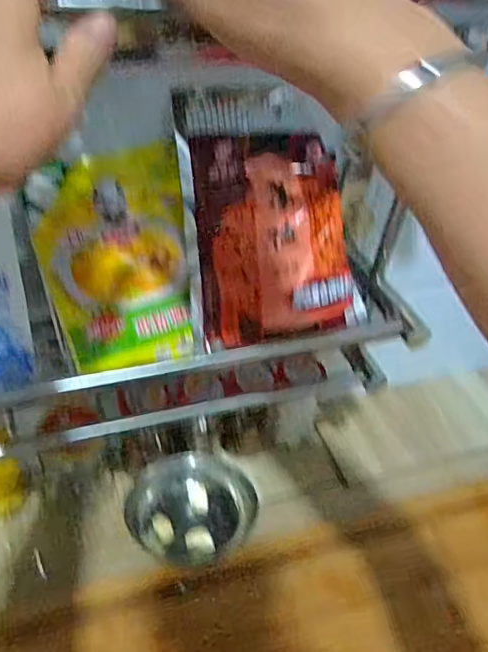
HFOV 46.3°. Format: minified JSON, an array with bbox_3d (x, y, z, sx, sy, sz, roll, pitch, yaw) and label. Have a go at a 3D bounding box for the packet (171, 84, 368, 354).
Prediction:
[{"bbox_3d":[0.024,-0.091,0.480,0.135,0.203,0.030,-10,10,-13],"label":"packet"}]

